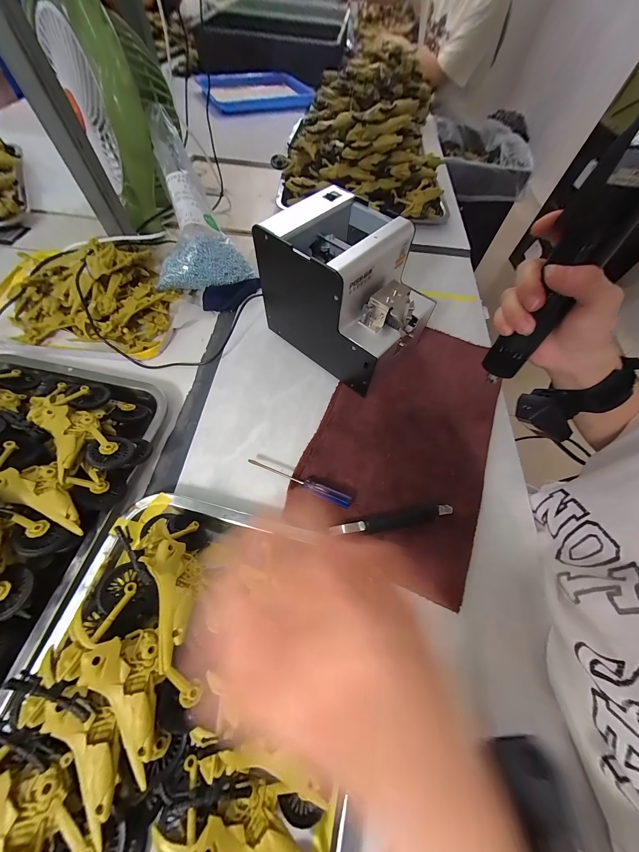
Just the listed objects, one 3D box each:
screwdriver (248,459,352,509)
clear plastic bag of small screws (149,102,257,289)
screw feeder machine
[{"bbox_3d":[-0.022,0.060,0.294,0.120,0.013,0.013,23,63,8],"label":"screwdriver"},{"bbox_3d":[-0.194,-0.328,0.397,0.131,0.057,0.228,-15,95,-10],"label":"clear plastic bag of small screws"},{"bbox_3d":[0.035,-0.161,0.335,0.178,0.143,0.124,40,66,16],"label":"screw feeder machine"}]

